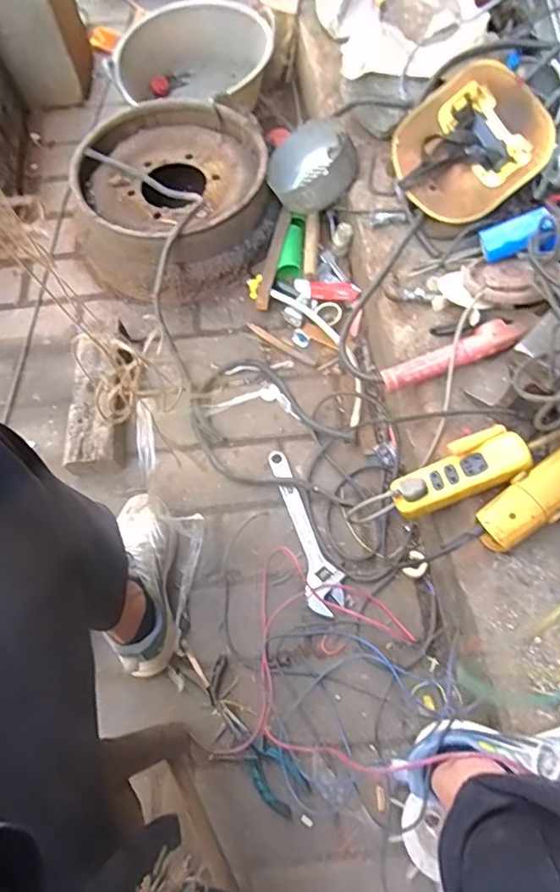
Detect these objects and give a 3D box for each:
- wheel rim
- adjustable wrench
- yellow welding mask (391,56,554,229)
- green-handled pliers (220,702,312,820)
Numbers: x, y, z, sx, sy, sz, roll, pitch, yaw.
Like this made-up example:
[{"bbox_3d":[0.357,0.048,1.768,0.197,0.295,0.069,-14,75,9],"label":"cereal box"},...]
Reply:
[{"bbox_3d":[-0.229,-0.518,1.143,0.410,0.152,0.428,-17,65,-6],"label":"wheel rim"},{"bbox_3d":[0.044,0.134,0.899,0.060,0.015,0.287,-14,64,-4],"label":"adjustable wrench"},{"bbox_3d":[0.312,-0.492,0.899,0.233,0.054,0.202,-41,93,8],"label":"yellow welding mask"},{"bbox_3d":[-0.029,0.435,0.764,0.064,0.014,0.165,-39,69,-16],"label":"green-handled pliers"}]

